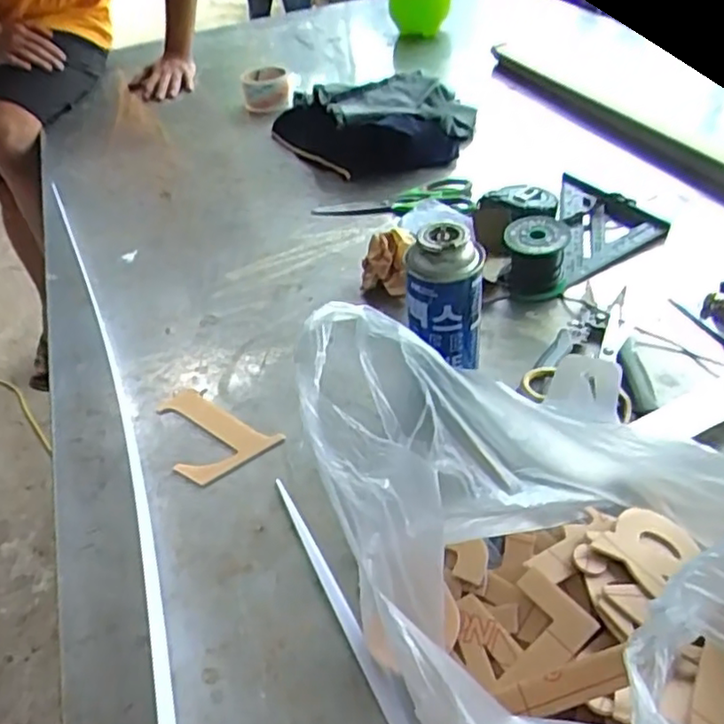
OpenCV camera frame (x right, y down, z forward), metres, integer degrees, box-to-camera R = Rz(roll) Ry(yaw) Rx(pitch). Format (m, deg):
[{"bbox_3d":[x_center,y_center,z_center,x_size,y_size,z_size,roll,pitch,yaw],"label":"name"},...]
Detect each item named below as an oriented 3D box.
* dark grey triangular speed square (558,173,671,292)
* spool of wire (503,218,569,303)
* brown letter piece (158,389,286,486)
[{"bbox_3d":[0.322,-0.172,0.846,0.129,0.024,0.229,2,42,10],"label":"dark grey triangular speed square"},{"bbox_3d":[0.203,-0.124,0.769,0.069,0.072,0.072,4,42,12],"label":"spool of wire"},{"bbox_3d":[-0.155,0.073,0.637,0.134,0.005,0.081,23,49,29],"label":"brown letter piece"}]

